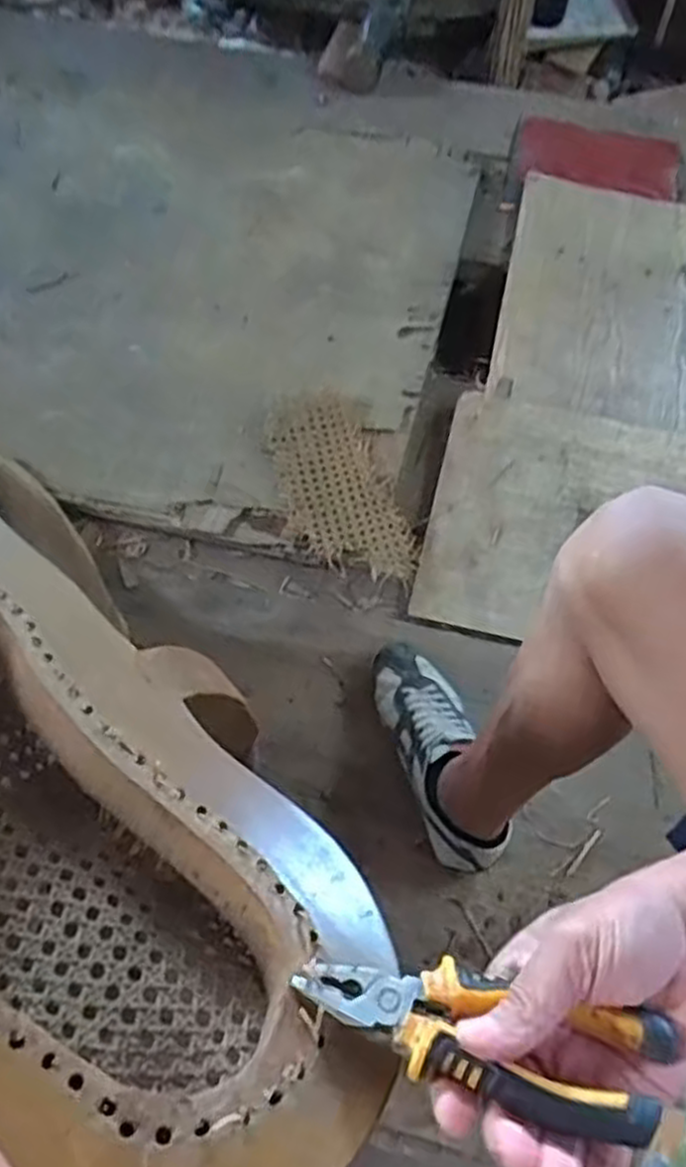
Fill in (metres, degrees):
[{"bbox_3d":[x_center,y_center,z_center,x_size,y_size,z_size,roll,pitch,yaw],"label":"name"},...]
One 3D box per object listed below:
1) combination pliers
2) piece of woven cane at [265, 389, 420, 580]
[{"bbox_3d":[0.058,0.197,0.345,0.158,0.023,0.048,10,58,16],"label":"combination pliers"},{"bbox_3d":[-0.020,-0.144,1.118,0.151,0.024,0.338,-20,67,-9],"label":"piece of woven cane"}]

